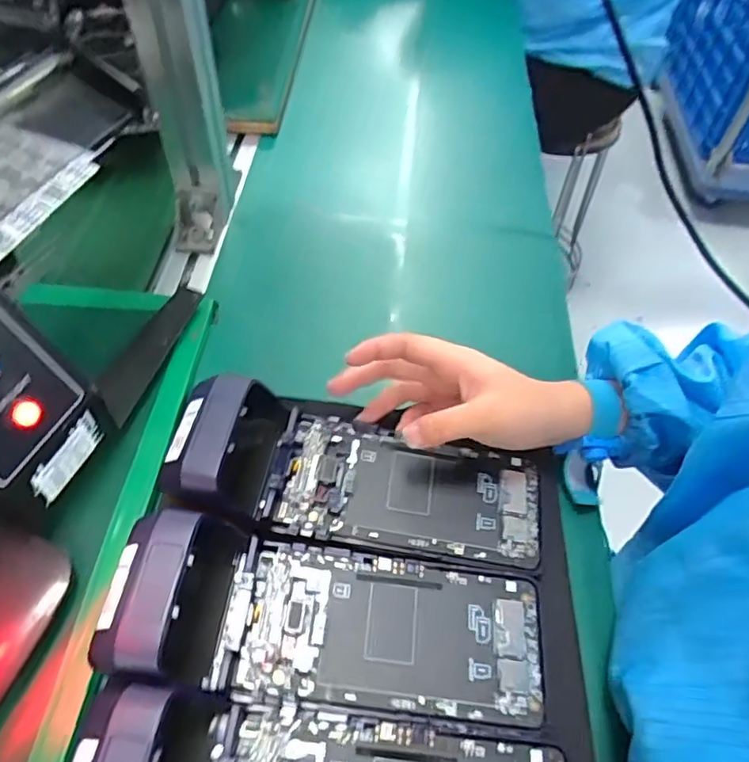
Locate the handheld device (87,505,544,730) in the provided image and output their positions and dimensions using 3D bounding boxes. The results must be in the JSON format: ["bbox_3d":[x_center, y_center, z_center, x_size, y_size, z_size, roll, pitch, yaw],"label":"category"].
[{"bbox_3d":[-0.019,0.116,0.298,0.213,0.042,0.081,7,54,3],"label":"handheld device"}]

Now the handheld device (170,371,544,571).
[{"bbox_3d":[-0.008,0.061,0.363,0.216,0.058,0.083,14,54,-1],"label":"handheld device"}]

